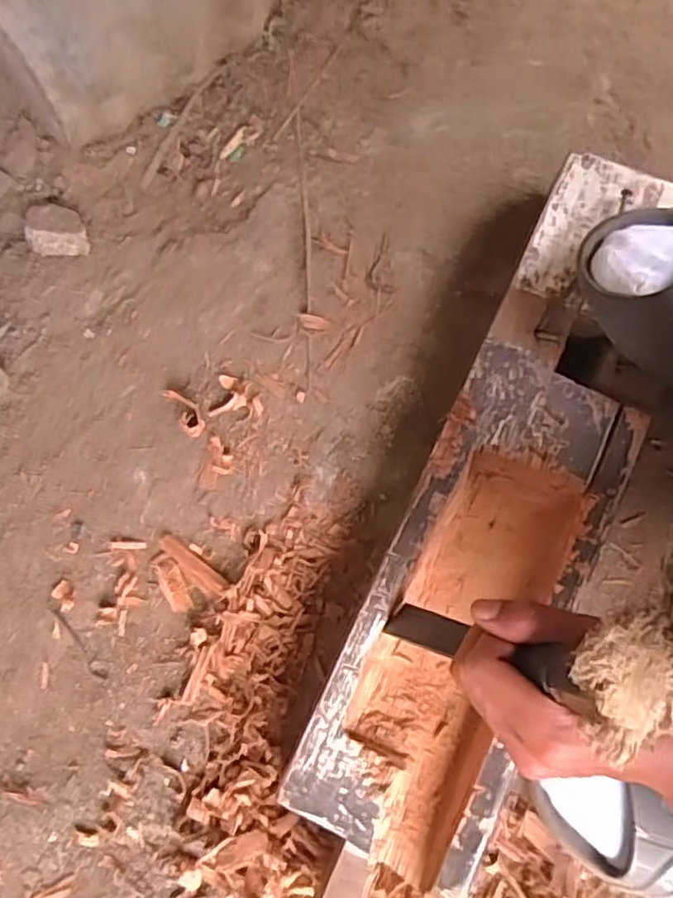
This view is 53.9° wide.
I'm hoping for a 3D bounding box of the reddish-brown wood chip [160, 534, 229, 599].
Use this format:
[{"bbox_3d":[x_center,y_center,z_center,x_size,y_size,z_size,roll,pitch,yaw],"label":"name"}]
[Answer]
[{"bbox_3d":[-0.113,0.092,0.522,0.066,0.006,0.017,39,79,10],"label":"reddish-brown wood chip"}]

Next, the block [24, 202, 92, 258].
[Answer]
[{"bbox_3d":[-0.251,-0.202,0.596,0.053,0.023,0.055,-5,76,-1],"label":"block"}]

